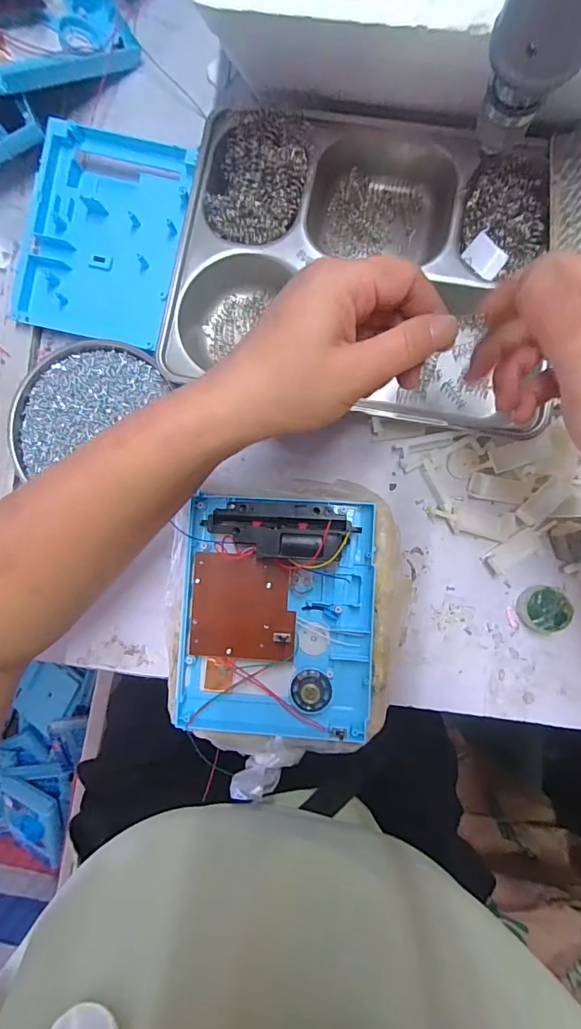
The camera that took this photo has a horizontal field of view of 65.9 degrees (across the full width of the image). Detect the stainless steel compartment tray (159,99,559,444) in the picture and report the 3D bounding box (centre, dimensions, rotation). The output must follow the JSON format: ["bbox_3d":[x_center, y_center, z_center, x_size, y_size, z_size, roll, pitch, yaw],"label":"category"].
[{"bbox_3d":[0.050,-0.187,0.338,0.264,0.029,0.213,9,88,4],"label":"stainless steel compartment tray"}]

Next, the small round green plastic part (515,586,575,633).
[{"bbox_3d":[0.188,0.070,0.331,0.031,0.017,0.034,0,87,4],"label":"small round green plastic part"}]

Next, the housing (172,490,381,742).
[{"bbox_3d":[-0.010,0.072,0.307,0.131,0.036,0.163,3,87,4],"label":"housing"}]

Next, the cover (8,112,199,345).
[{"bbox_3d":[-0.151,-0.222,0.358,0.123,0.019,0.158,15,88,5],"label":"cover"}]

